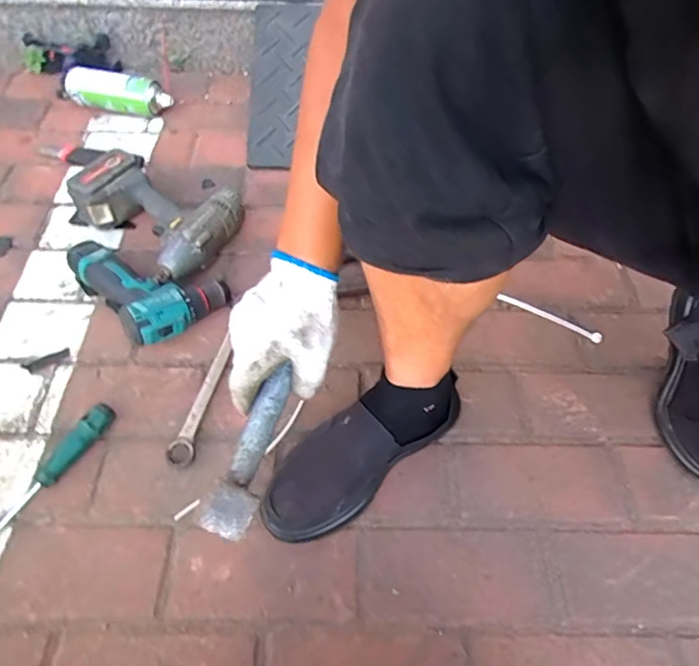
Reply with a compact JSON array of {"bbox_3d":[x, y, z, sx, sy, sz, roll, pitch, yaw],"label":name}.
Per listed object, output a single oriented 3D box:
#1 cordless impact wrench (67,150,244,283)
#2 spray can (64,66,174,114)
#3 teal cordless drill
[{"bbox_3d":[-0.289,-0.182,0.753,0.243,0.081,0.171,31,61,18],"label":"cordless impact wrench"},{"bbox_3d":[-0.434,-0.443,0.919,0.215,0.068,0.064,17,60,9],"label":"spray can"},{"bbox_3d":[-0.282,-0.080,0.696,0.138,0.066,0.220,-39,65,-24],"label":"teal cordless drill"}]

